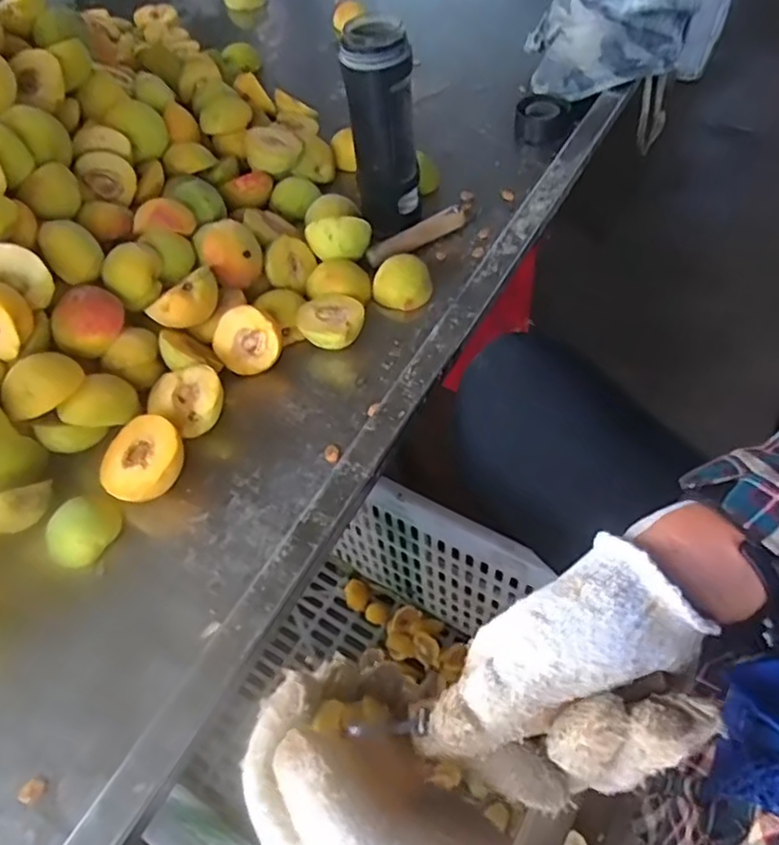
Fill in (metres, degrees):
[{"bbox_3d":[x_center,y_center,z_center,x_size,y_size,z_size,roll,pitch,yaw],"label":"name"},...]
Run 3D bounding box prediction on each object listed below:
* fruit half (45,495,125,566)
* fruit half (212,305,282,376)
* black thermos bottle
[{"bbox_3d":[-0.229,0.081,0.488,0.041,0.027,0.051,16,52,15],"label":"fruit half"},{"bbox_3d":[-0.127,-0.076,0.595,0.058,0.061,0.030,42,19,-6],"label":"fruit half"},{"bbox_3d":[-0.005,-0.279,0.632,0.069,0.195,0.061,-3,50,0],"label":"black thermos bottle"}]

